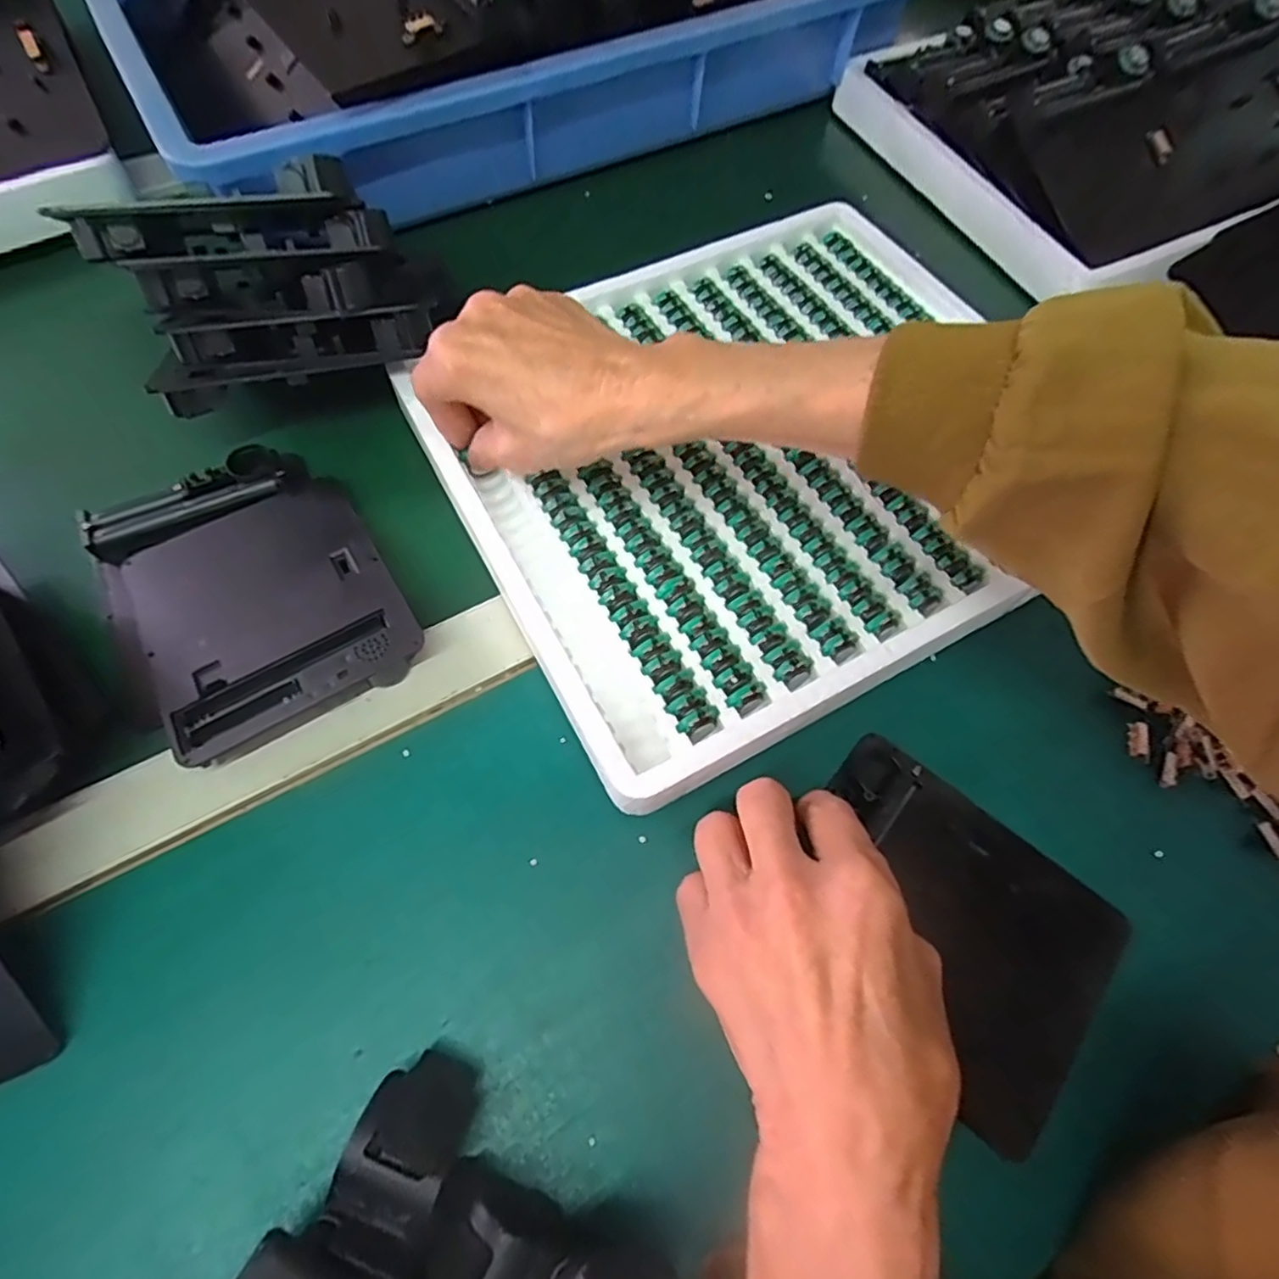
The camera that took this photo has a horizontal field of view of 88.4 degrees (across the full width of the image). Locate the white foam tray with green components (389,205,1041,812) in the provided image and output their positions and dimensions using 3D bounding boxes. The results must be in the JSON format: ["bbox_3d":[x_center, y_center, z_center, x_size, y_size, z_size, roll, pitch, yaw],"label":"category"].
[{"bbox_3d":[0.062,-0.111,0.349,0.316,0.023,0.294,-26,68,-13],"label":"white foam tray with green components"}]

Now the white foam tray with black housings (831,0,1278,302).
[{"bbox_3d":[0.363,-0.414,0.486,0.338,0.076,0.309,-22,68,-12],"label":"white foam tray with black housings"}]

